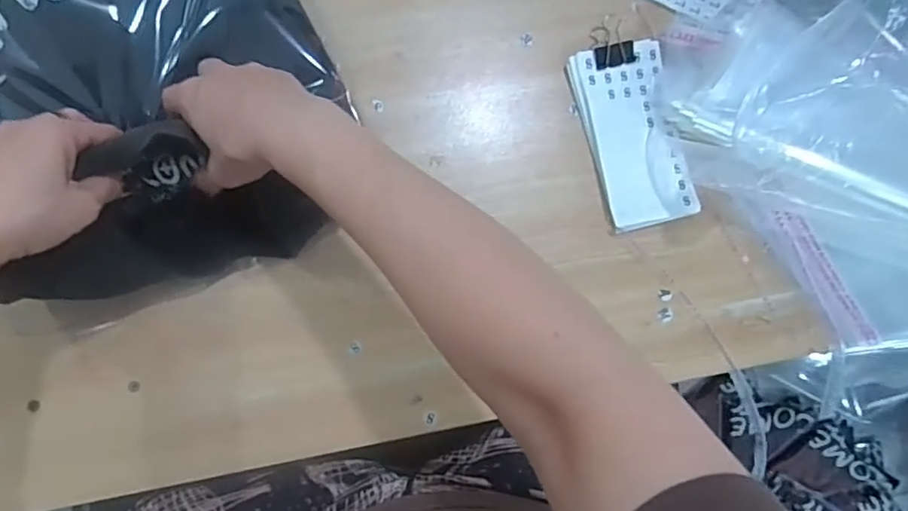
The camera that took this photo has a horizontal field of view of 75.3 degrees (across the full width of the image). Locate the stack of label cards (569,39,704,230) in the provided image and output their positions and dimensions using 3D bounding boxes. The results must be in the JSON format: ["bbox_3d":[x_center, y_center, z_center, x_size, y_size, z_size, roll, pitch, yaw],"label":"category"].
[{"bbox_3d":[0.140,-0.094,0.461,0.071,0.015,0.141,-14,86,-7],"label":"stack of label cards"}]

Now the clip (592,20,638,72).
[{"bbox_3d":[0.124,-0.167,0.463,0.032,0.022,0.036,-14,86,-7],"label":"clip"}]

